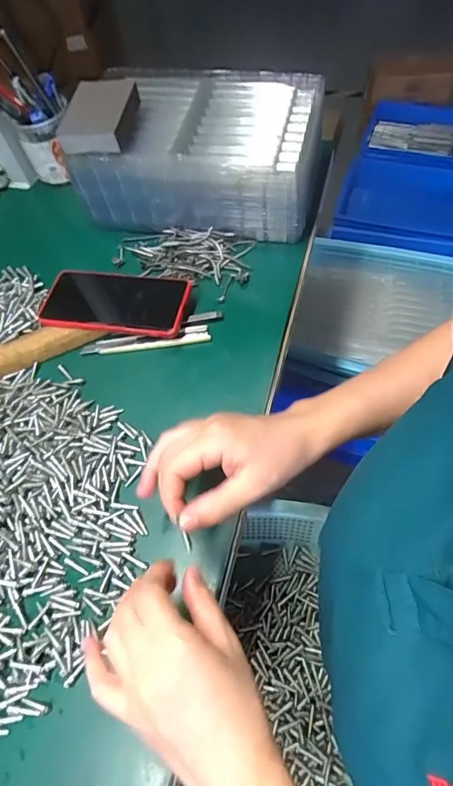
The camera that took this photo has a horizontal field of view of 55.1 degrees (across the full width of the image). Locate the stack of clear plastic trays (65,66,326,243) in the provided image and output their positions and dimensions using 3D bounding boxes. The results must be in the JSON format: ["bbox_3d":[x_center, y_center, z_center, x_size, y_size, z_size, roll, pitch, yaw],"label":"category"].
[{"bbox_3d":[-0.028,-0.293,0.543,0.273,0.116,0.164,8,62,8],"label":"stack of clear plastic trays"}]

